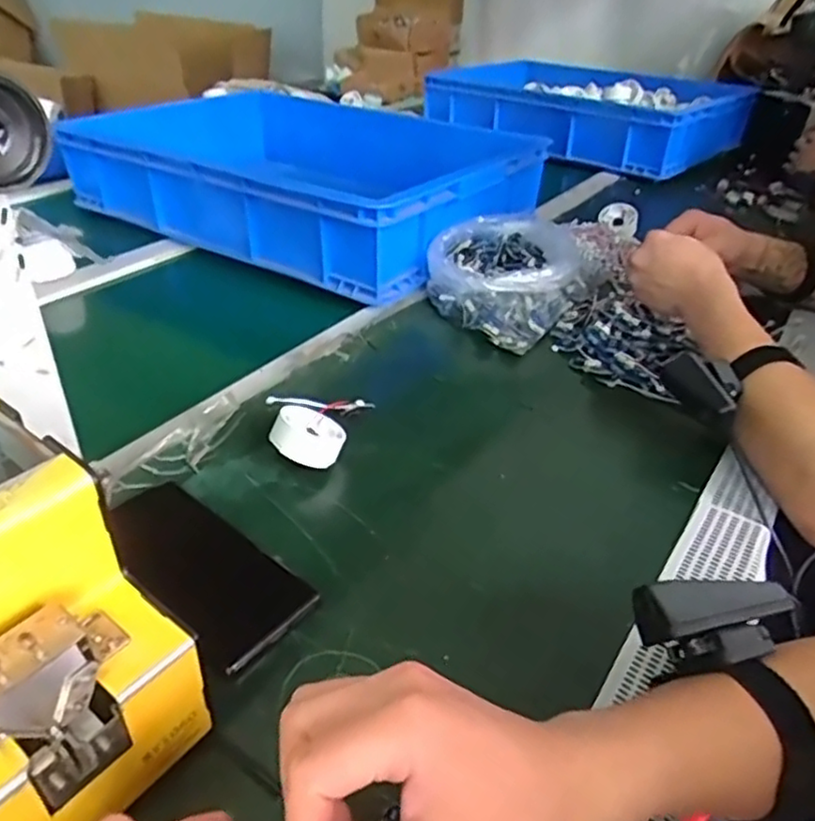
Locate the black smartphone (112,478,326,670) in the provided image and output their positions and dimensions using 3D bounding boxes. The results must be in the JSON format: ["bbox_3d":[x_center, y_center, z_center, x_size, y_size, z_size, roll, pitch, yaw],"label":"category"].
[{"bbox_3d":[-0.137,0.100,0.435,0.160,0.010,0.066,28,41,31],"label":"black smartphone"}]

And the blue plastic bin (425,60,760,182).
[{"bbox_3d":[0.400,-0.667,1.437,0.599,0.101,0.410,28,42,32],"label":"blue plastic bin"}]

